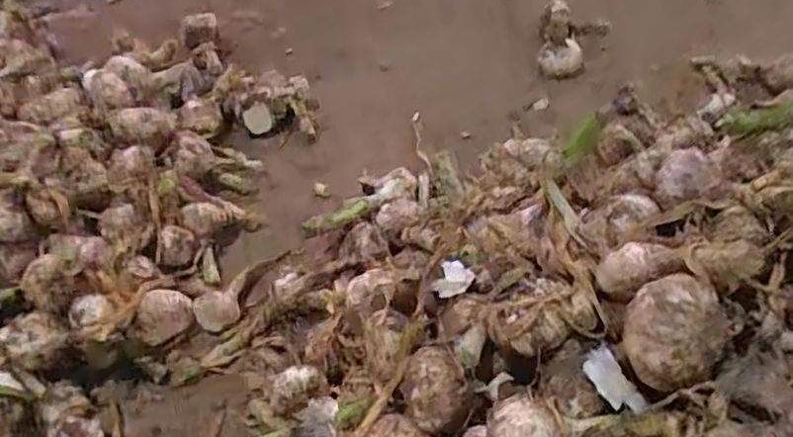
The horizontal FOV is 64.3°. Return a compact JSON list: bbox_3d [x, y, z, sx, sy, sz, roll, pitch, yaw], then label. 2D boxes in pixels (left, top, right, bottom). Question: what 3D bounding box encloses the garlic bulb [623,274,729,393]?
[{"bbox_3d":[0.149,0.061,0.338,0.049,0.040,0.047,-3,46,3],"label":"garlic bulb"}]

